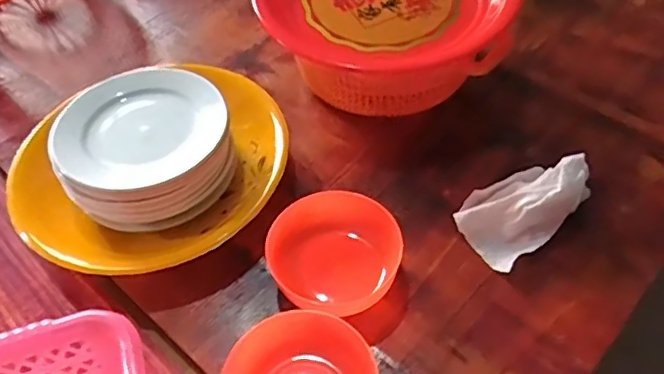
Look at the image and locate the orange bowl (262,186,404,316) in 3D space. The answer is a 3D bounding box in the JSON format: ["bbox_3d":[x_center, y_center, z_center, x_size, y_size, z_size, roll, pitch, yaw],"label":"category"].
[{"bbox_3d":[0.003,0.057,0.466,0.104,0.047,0.094,-8,51,-2],"label":"orange bowl"}]

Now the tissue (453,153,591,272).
[{"bbox_3d":[0.159,0.011,0.487,0.104,0.047,0.067,-30,55,-18],"label":"tissue"}]

